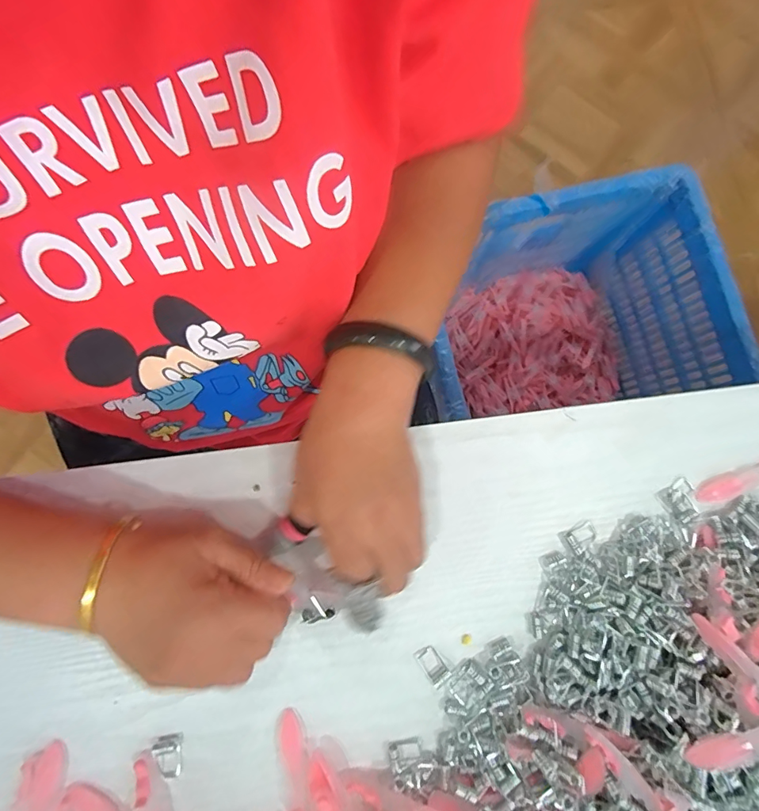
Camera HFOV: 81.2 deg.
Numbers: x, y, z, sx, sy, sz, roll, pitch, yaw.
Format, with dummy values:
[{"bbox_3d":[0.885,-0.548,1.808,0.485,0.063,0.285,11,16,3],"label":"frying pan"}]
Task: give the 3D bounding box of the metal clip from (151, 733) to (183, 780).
[{"bbox_3d":[-0.132,0.221,0.276,0.017,0.010,0.025,-12,78,-4],"label":"metal clip"}]

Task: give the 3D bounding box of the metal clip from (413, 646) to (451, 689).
[{"bbox_3d":[0.036,0.173,0.291,0.015,0.004,0.025,-35,81,-9],"label":"metal clip"}]

